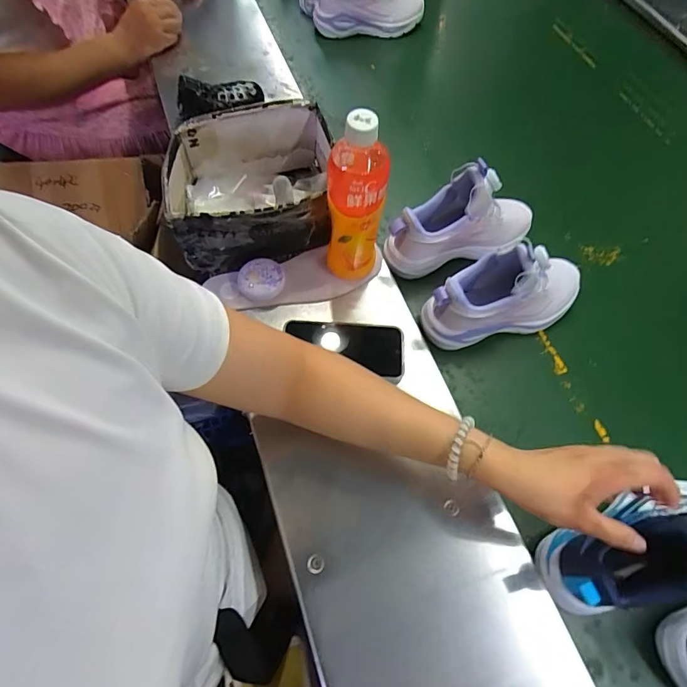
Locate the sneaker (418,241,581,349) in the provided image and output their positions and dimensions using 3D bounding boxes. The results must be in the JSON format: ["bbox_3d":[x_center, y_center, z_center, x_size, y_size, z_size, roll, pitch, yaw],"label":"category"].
[{"bbox_3d":[0.213,-0.065,0.530,0.214,0.135,0.075,-13,66,-6],"label":"sneaker"}]

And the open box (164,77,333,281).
[{"bbox_3d":[-0.116,-0.209,0.561,0.212,0.106,0.181,-10,66,-5],"label":"open box"}]

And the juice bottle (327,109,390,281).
[{"bbox_3d":[0.016,-0.160,0.486,0.066,0.214,0.066,7,66,3],"label":"juice bottle"}]

